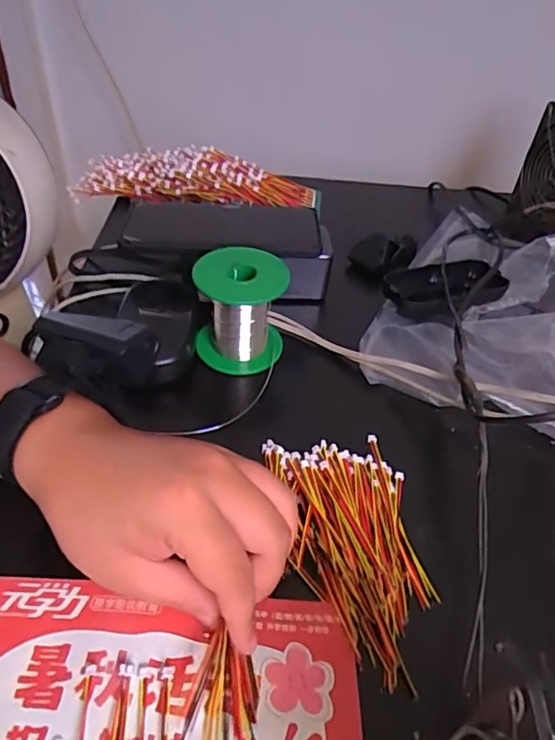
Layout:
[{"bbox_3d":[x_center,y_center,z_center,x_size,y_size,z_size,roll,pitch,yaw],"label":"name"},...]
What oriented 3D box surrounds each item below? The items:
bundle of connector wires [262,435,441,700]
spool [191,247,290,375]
[{"bbox_3d":[0.046,0.098,0.299,0.077,0.015,0.138,-5,44,-9],"label":"bundle of connector wires"},{"bbox_3d":[-0.028,-0.046,0.397,0.065,0.078,0.065,2,43,-2],"label":"spool"}]

